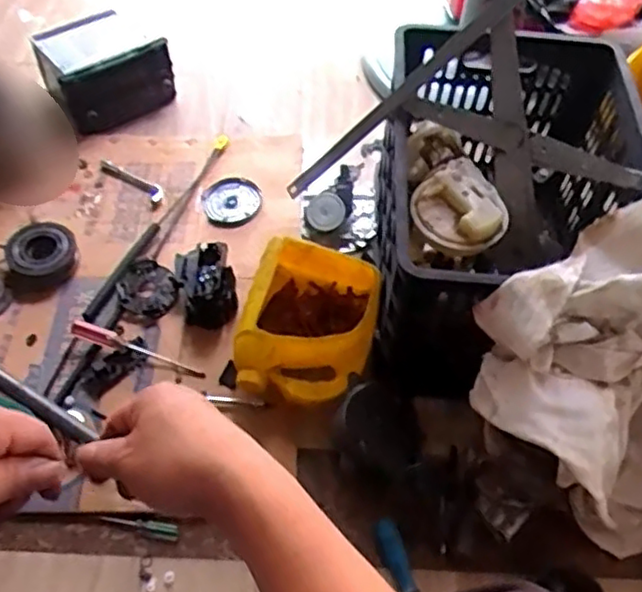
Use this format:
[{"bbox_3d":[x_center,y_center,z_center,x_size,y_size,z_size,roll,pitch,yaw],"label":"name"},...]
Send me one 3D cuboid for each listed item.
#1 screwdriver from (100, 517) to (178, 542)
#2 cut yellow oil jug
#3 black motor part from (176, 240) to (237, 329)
[{"bbox_3d":[-0.220,0.280,0.828,0.096,0.014,0.017,11,54,4],"label":"screwdriver"},{"bbox_3d":[-0.016,0.039,0.952,0.173,0.108,0.236,14,55,6],"label":"cut yellow oil jug"},{"bbox_3d":[-0.168,-0.013,1.013,0.081,0.069,0.118,-12,56,-12],"label":"black motor part"}]

